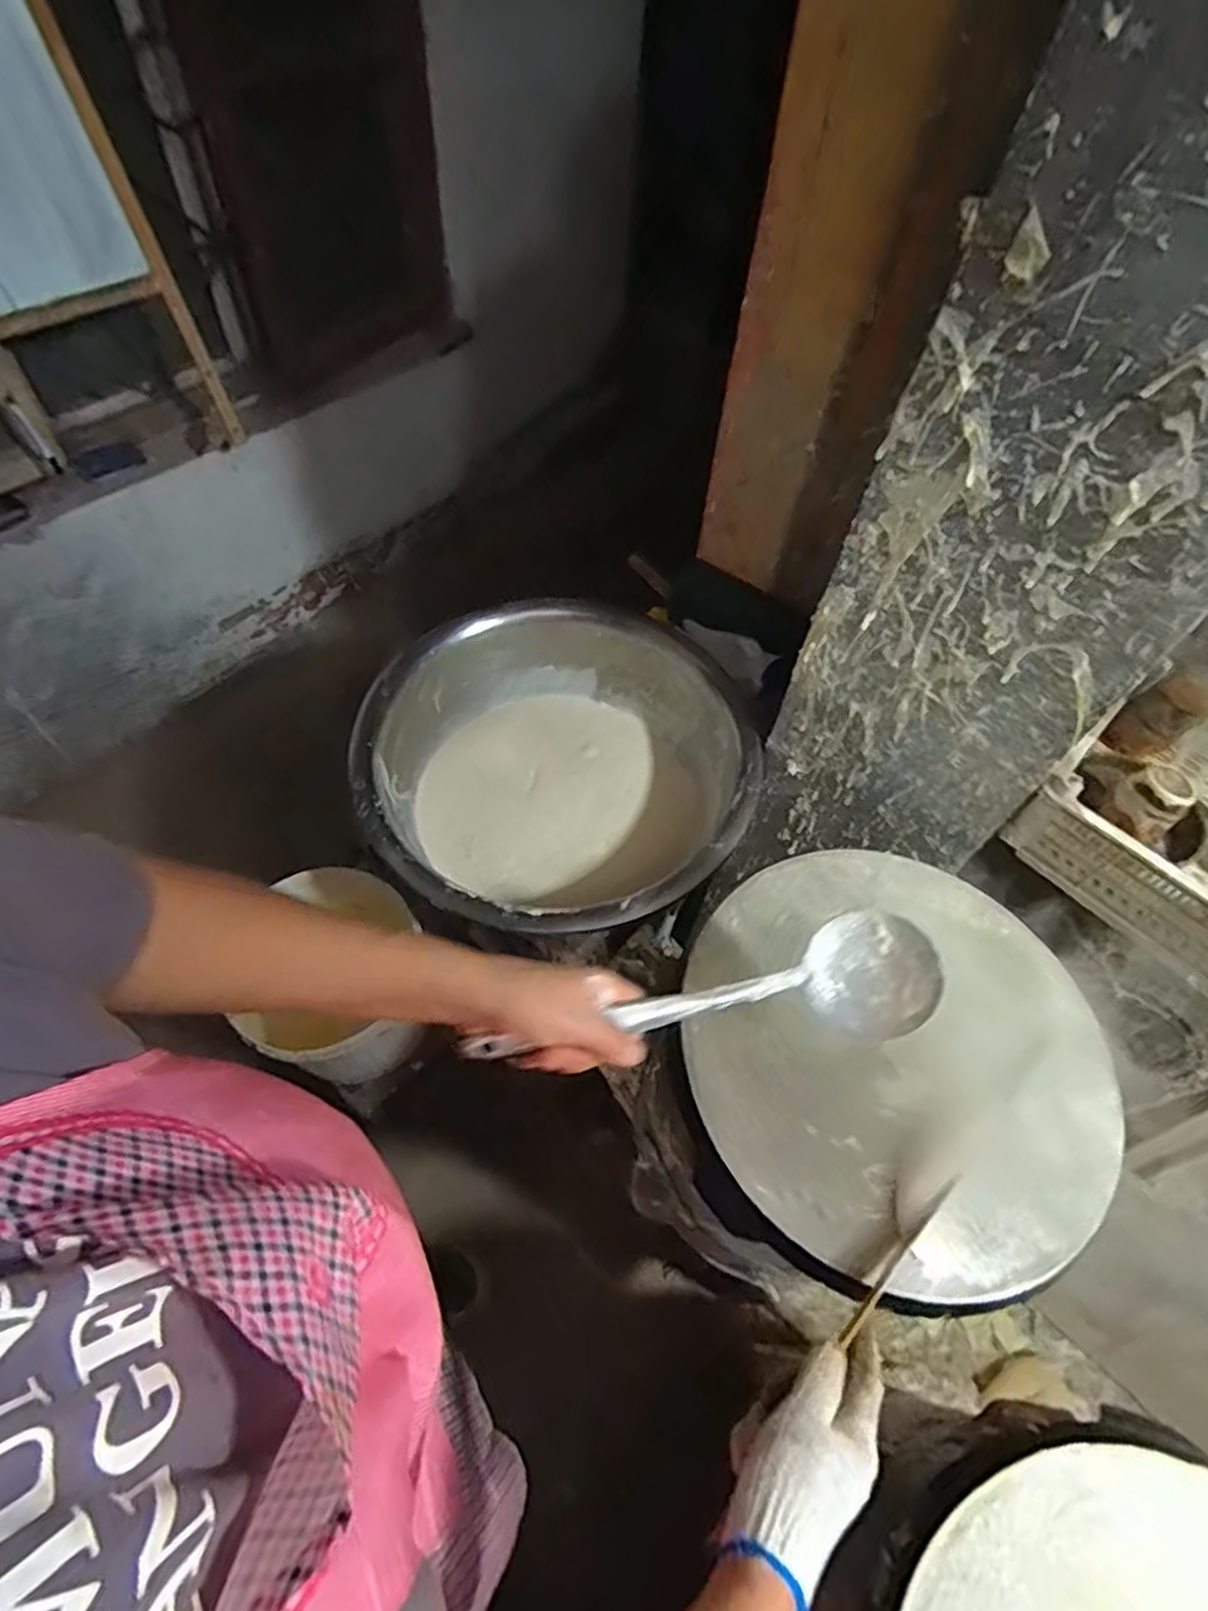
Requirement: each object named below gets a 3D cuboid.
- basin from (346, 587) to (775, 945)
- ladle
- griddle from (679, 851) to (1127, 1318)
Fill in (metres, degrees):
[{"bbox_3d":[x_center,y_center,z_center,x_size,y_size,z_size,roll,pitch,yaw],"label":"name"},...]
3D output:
[{"bbox_3d":[-0.058,-0.035,1.012,0.491,0.240,0.532,9,57,2],"label":"basin"},{"bbox_3d":[0.081,0.143,0.503,0.347,0.071,0.084,-5,56,-23],"label":"ladle"},{"bbox_3d":[0.262,0.204,0.635,0.365,0.047,0.368,2,57,-2],"label":"griddle"}]

